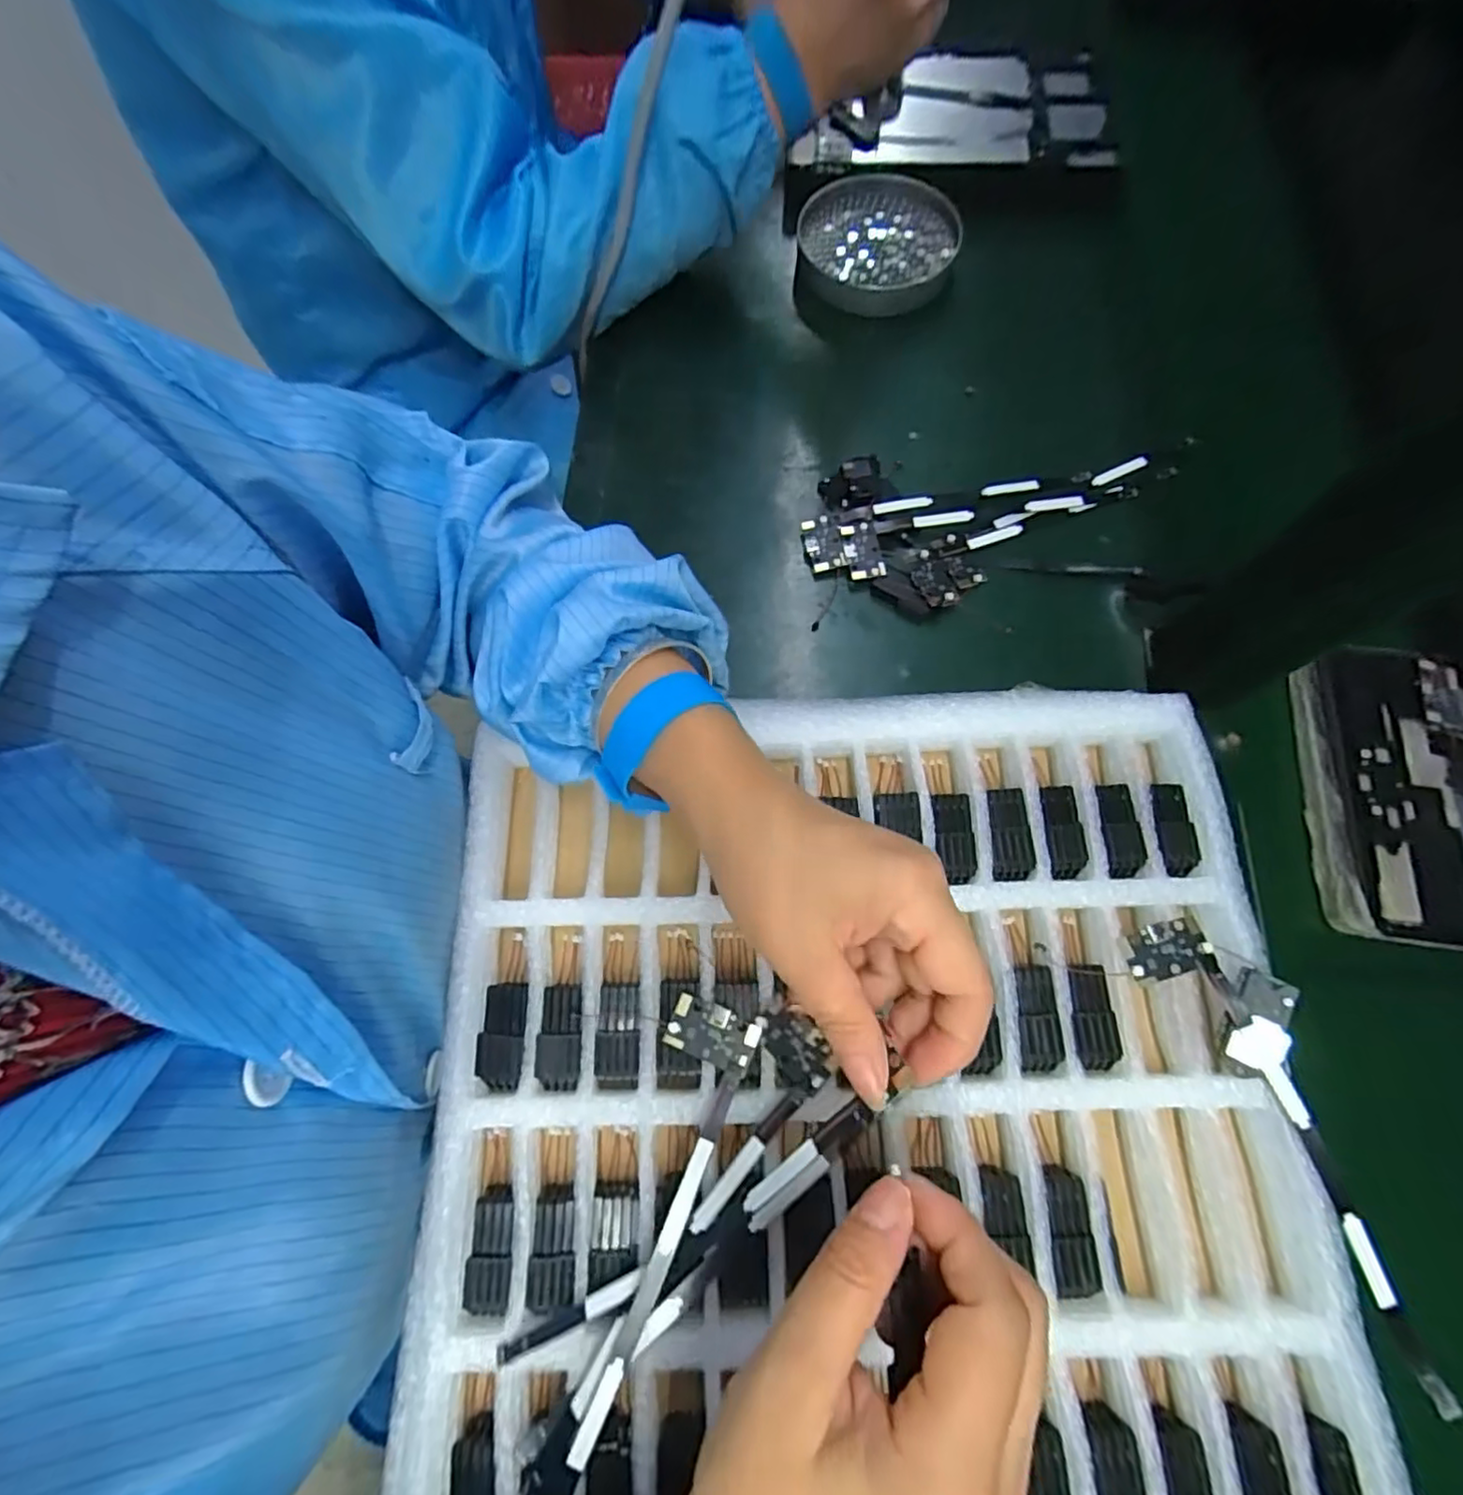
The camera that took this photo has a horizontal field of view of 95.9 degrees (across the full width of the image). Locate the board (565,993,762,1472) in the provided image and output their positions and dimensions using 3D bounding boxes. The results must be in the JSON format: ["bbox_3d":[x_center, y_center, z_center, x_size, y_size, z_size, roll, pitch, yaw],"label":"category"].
[{"bbox_3d":[-0.032,0.173,0.247,0.036,0.019,0.149,20,73,8],"label":"board"}]

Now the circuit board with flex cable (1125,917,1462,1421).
[{"bbox_3d":[0.222,0.153,0.250,0.045,0.012,0.186,-24,73,-6],"label":"circuit board with flex cable"}]

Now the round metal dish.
[{"bbox_3d":[0.106,-0.365,0.486,0.112,0.025,0.121,0,72,1],"label":"round metal dish"}]

